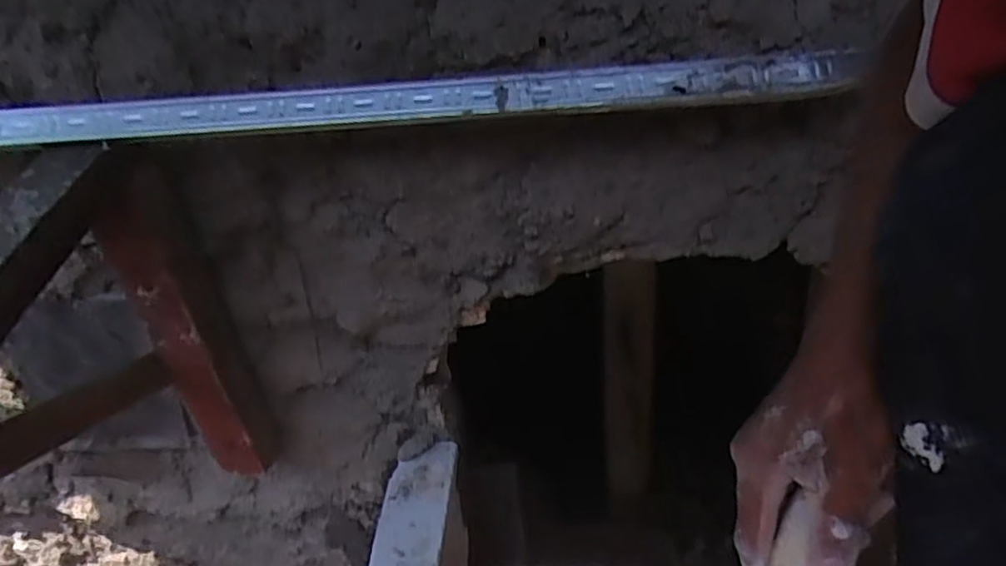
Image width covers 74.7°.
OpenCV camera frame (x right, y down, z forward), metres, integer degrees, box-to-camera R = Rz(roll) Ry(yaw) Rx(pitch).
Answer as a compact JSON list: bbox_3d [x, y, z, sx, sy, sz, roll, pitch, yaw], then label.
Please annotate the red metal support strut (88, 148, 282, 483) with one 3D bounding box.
[{"bbox_3d":[-0.332,0.053,0.705,0.076,0.395,0.060,-20,34,-20],"label":"red metal support strut"}]

